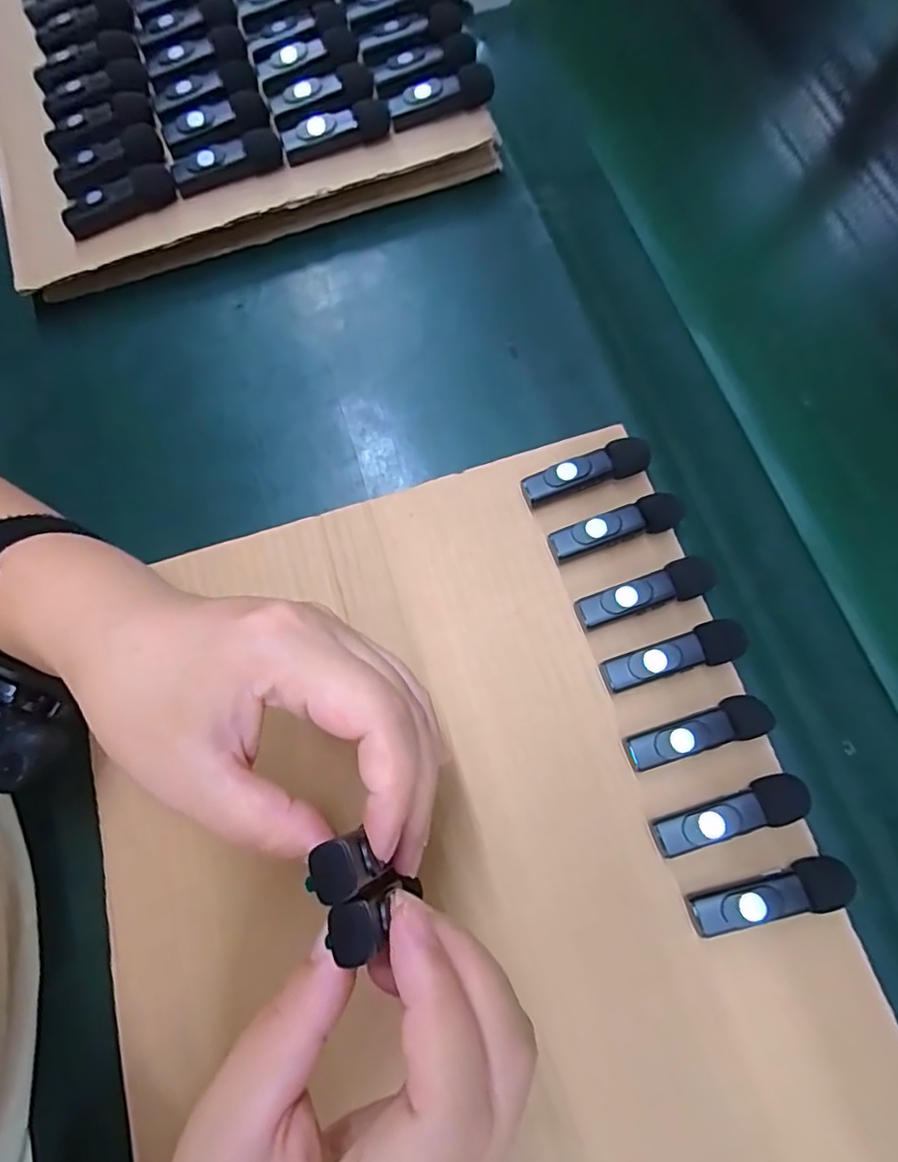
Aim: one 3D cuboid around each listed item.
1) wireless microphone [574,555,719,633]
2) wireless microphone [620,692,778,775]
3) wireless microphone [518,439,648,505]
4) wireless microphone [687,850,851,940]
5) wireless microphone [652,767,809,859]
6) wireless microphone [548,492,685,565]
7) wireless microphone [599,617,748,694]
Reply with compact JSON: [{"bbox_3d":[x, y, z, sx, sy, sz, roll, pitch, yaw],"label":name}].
[{"bbox_3d":[0.093,0.006,0.277,0.067,0.016,0.017,-18,73,-4],"label":"wireless microphone"},{"bbox_3d":[0.109,0.066,0.257,0.063,0.014,0.018,-15,73,-3],"label":"wireless microphone"},{"bbox_3d":[0.069,-0.054,0.296,0.063,0.018,0.016,-19,73,-4],"label":"wireless microphone"},{"bbox_3d":[0.129,0.128,0.238,0.062,0.018,0.018,-15,73,-3],"label":"wireless microphone"},{"bbox_3d":[0.118,0.099,0.247,0.064,0.015,0.018,-19,73,-4],"label":"wireless microphone"},{"bbox_3d":[0.081,-0.025,0.287,0.064,0.018,0.016,-17,73,-4],"label":"wireless microphone"},{"bbox_3d":[0.102,0.035,0.266,0.066,0.015,0.019,-20,73,-4],"label":"wireless microphone"}]

